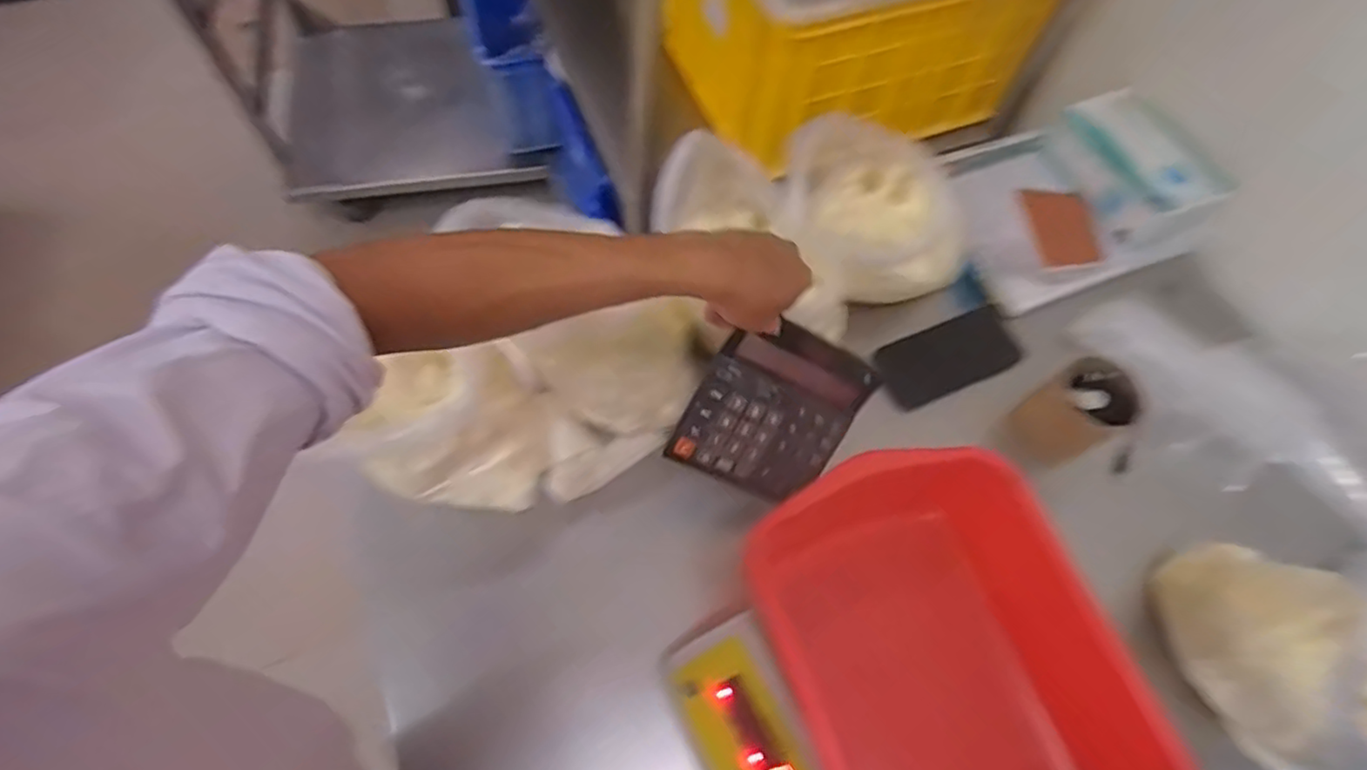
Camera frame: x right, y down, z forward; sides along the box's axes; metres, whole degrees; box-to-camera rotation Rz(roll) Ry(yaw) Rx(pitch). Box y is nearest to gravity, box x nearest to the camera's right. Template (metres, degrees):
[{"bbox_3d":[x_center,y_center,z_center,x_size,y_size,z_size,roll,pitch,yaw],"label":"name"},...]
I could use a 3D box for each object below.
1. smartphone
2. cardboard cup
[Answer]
[{"bbox_3d":[0.309,-0.033,0.757,0.167,0.015,0.076,-22,78,-9],"label":"smartphone"},{"bbox_3d":[0.408,0.029,0.683,0.088,0.115,0.081,-32,69,-18],"label":"cardboard cup"}]

